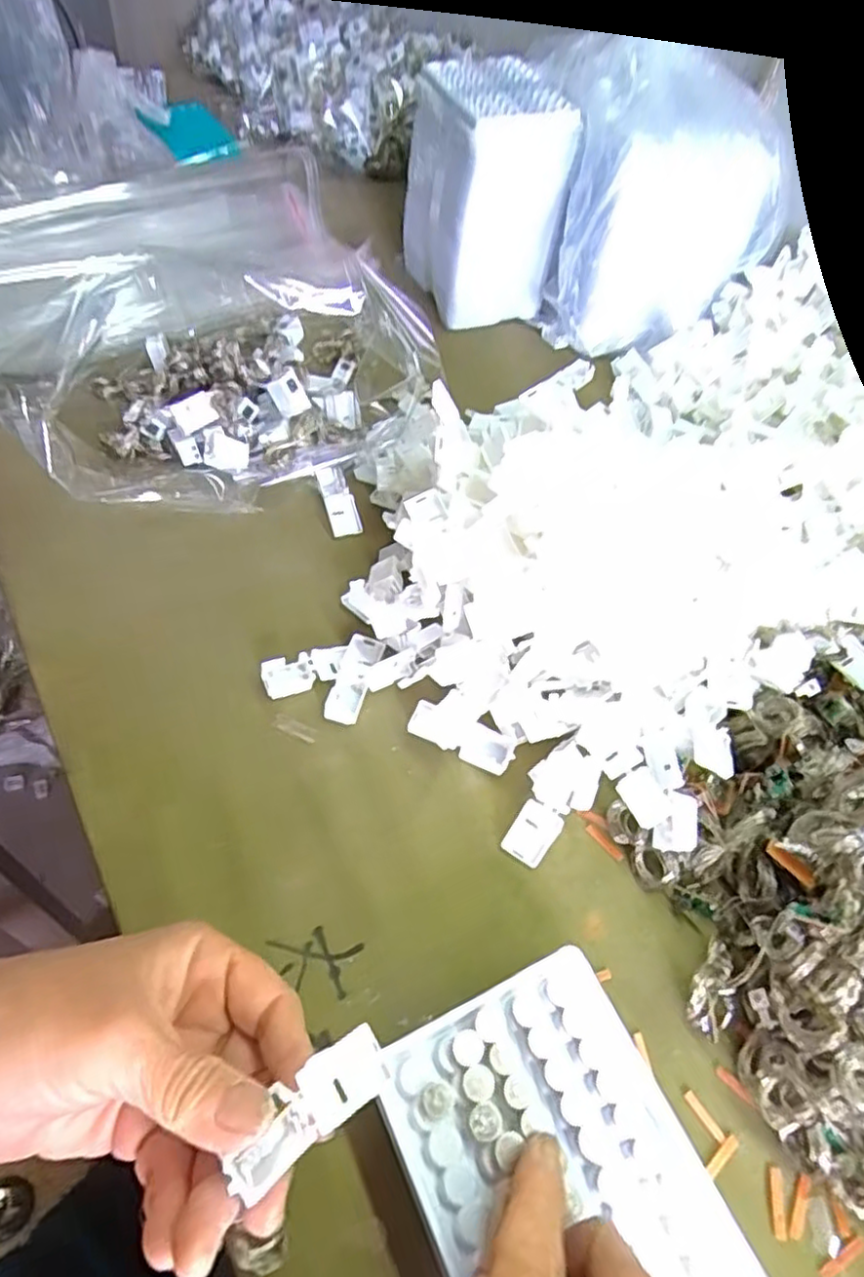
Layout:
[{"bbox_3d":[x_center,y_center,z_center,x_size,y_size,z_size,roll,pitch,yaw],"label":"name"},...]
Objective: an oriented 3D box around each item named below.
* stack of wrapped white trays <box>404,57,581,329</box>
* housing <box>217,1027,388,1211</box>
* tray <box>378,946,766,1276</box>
[{"bbox_3d":[0.044,-0.383,0.586,0.107,0.150,0.128,-12,56,-16],"label":"stack of wrapped white trays"},{"bbox_3d":[-0.038,0.149,0.214,0.053,0.014,0.020,-35,62,-24],"label":"housing"},{"bbox_3d":[0.047,0.190,0.235,0.094,0.016,0.127,-22,58,-16],"label":"tray"}]

